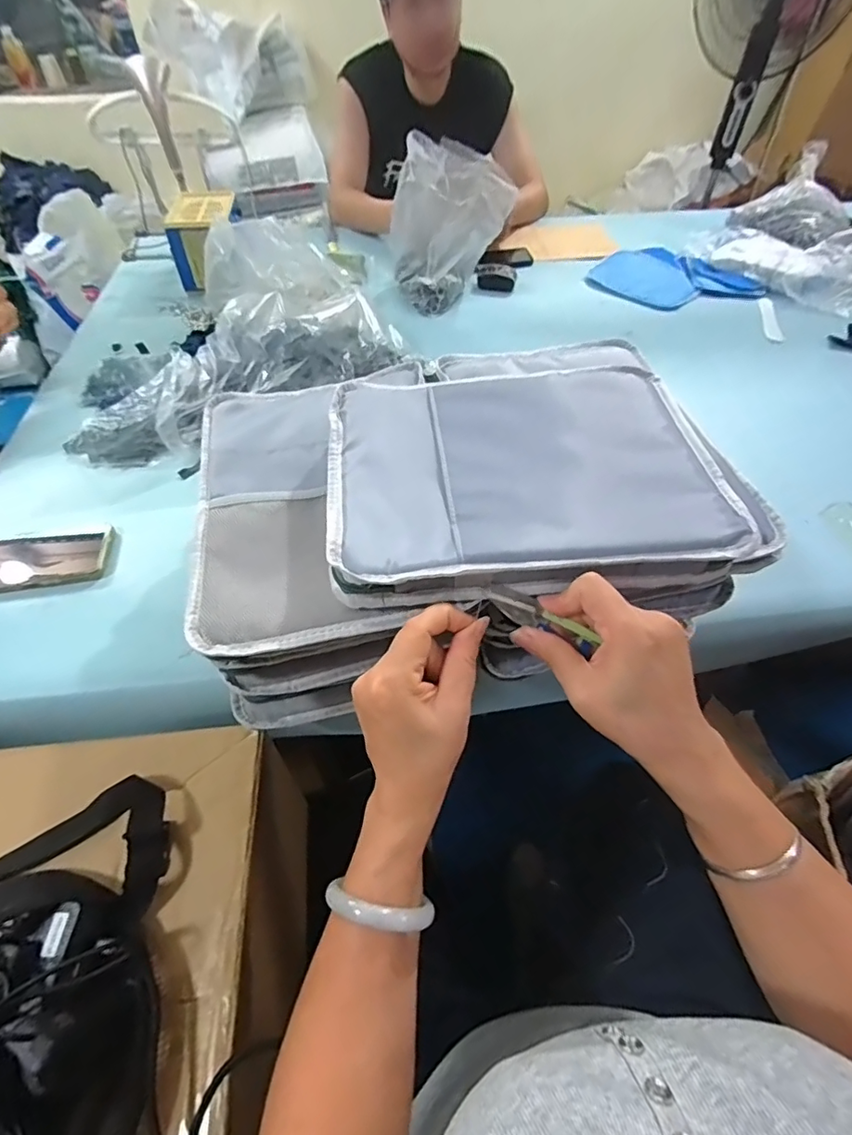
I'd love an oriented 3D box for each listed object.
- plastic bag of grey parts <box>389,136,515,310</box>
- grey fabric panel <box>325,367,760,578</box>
[{"bbox_3d":[0.040,-0.604,0.926,0.213,0.242,0.109,3,50,2],"label":"plastic bag of grey parts"},{"bbox_3d":[0.070,-0.082,0.401,0.286,0.018,0.214,-5,50,-5],"label":"grey fabric panel"}]

